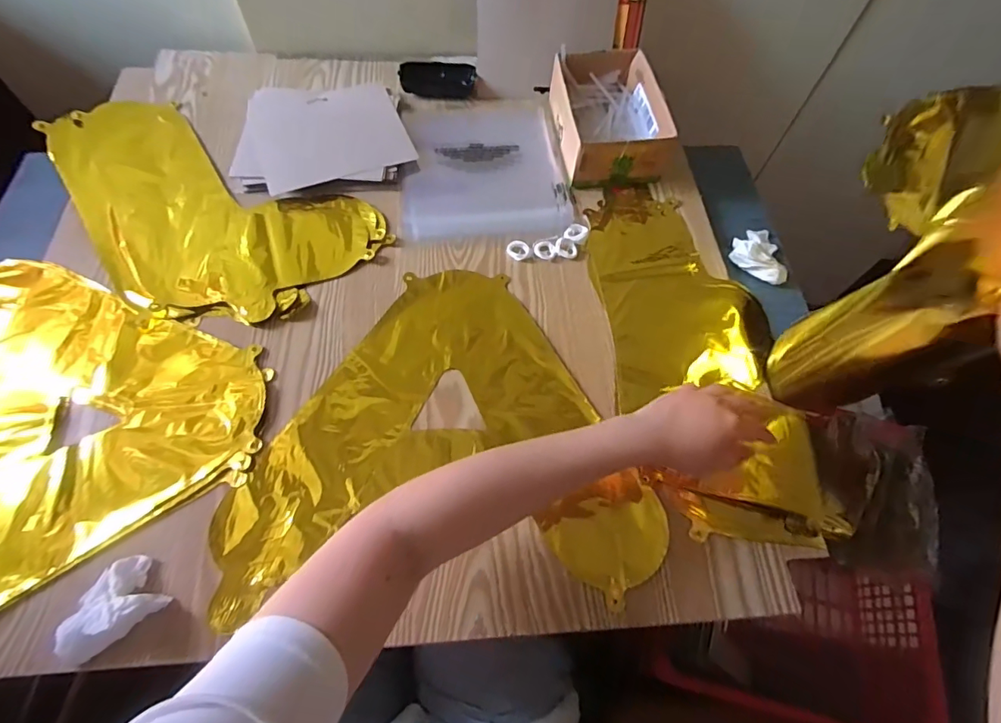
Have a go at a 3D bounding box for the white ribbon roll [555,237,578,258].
[{"bbox_3d":[0.080,-0.137,0.582,0.028,0.006,0.024,14,64,5],"label":"white ribbon roll"}]

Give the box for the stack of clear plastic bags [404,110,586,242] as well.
[{"bbox_3d":[-0.019,-0.260,0.644,0.215,0.011,0.245,-3,64,-3],"label":"stack of clear plastic bags"}]

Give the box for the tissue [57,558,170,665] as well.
[{"bbox_3d":[-0.319,0.194,0.383,0.073,0.035,0.053,-35,70,-17],"label":"tissue"}]

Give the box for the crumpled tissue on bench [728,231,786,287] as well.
[{"bbox_3d":[0.332,-0.138,0.605,0.075,0.022,0.075,34,67,14],"label":"crumpled tissue on bench"}]

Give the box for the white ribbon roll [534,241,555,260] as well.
[{"bbox_3d":[0.053,-0.134,0.581,0.025,0.005,0.024,1,64,-2],"label":"white ribbon roll"}]

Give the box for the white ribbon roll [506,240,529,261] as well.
[{"bbox_3d":[0.021,-0.134,0.579,0.026,0.005,0.025,1,64,-2],"label":"white ribbon roll"}]

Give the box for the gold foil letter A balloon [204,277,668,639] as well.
[{"bbox_3d":[-0.055,0.053,0.484,0.383,0.011,0.335,-2,64,-3],"label":"gold foil letter A balloon"}]

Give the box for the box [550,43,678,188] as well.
[{"bbox_3d":[0.146,-0.338,0.660,0.137,0.064,0.205,-4,64,-4],"label":"box"}]

